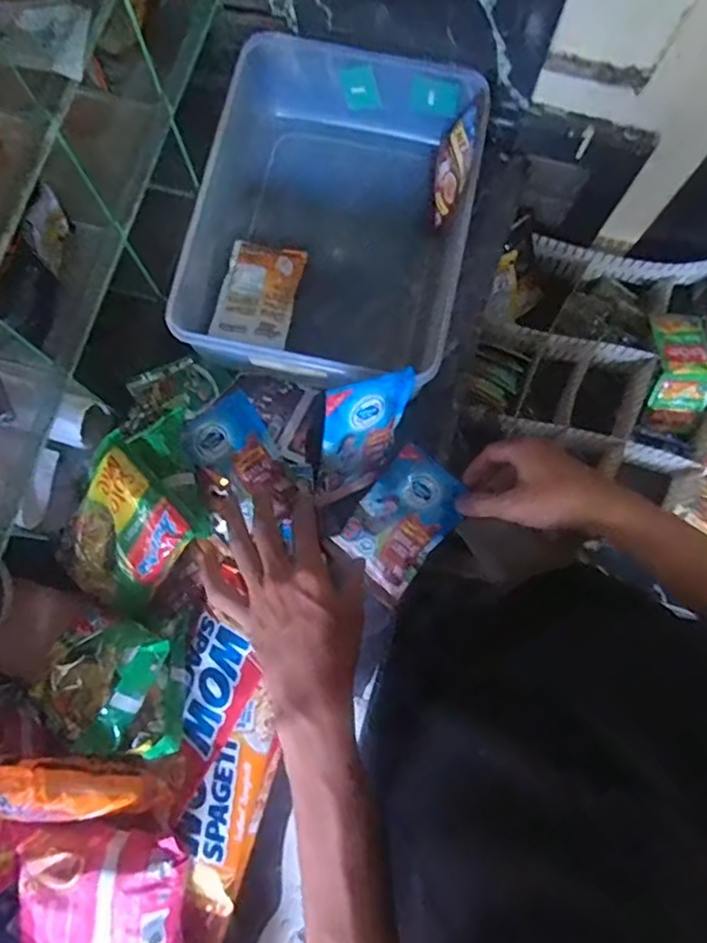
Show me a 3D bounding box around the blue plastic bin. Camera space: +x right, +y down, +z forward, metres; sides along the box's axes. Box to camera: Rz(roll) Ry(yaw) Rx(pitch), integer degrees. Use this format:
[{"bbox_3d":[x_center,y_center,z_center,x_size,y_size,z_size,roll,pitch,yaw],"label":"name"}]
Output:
[{"bbox_3d":[-0.024,-0.249,0.625,0.246,0.107,0.337,13,78,2],"label":"blue plastic bin"}]

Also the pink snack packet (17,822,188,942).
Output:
[{"bbox_3d":[-0.185,0.320,0.442,0.112,0.038,0.113,8,78,1],"label":"pink snack packet"}]

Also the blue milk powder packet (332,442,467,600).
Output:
[{"bbox_3d":[0.048,0.044,0.579,0.083,0.010,0.123,40,80,7],"label":"blue milk powder packet"}]

